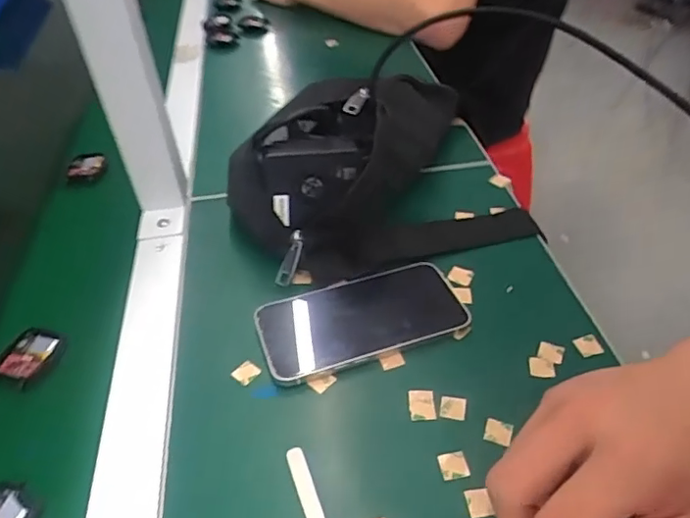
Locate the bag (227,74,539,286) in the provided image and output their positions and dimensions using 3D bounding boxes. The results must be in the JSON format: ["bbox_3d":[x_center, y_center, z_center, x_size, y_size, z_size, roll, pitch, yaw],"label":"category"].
[{"bbox_3d":[0.019,-0.097,0.499,0.247,0.080,0.220,-13,44,-8],"label":"bag"}]

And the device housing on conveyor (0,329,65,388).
[{"bbox_3d":[-0.223,0.068,0.396,0.039,0.006,0.044,8,45,14],"label":"device housing on conveyor"}]

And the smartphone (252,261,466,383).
[{"bbox_3d":[0.013,0.039,0.404,0.148,0.015,0.073,-18,45,-14],"label":"smartphone"}]

